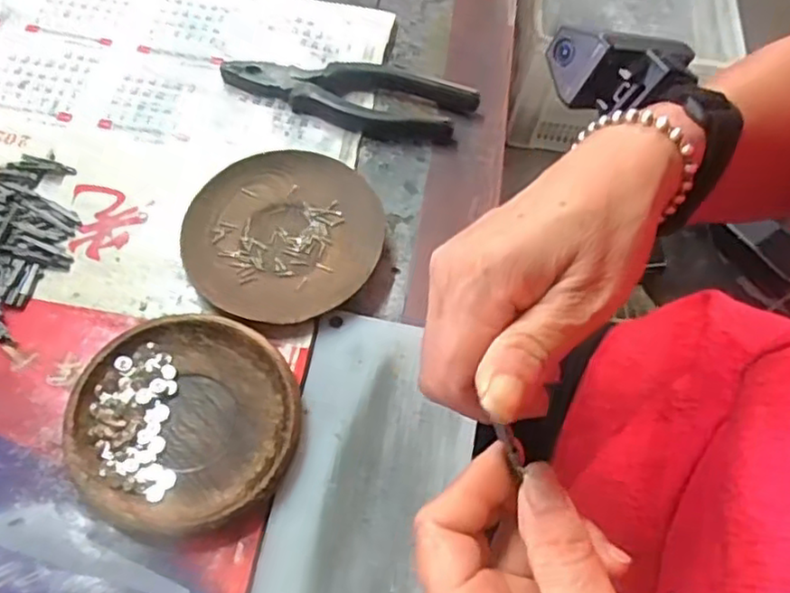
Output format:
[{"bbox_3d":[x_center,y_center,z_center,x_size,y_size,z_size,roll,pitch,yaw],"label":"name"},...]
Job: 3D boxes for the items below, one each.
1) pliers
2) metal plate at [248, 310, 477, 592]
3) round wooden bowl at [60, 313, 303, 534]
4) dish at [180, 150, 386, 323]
[{"bbox_3d":[-0.031,-0.136,0.456,0.168,0.018,0.049,10,62,1],"label":"pliers"},{"bbox_3d":[-0.013,0.102,0.336,0.090,0.004,0.193,12,63,1],"label":"metal plate"},{"bbox_3d":[-0.107,0.063,0.347,0.111,0.018,0.107,2,62,-3],"label":"round wooden bowl"},{"bbox_3d":[-0.066,-0.036,0.401,0.110,0.016,0.110,2,62,-3],"label":"dish"}]

